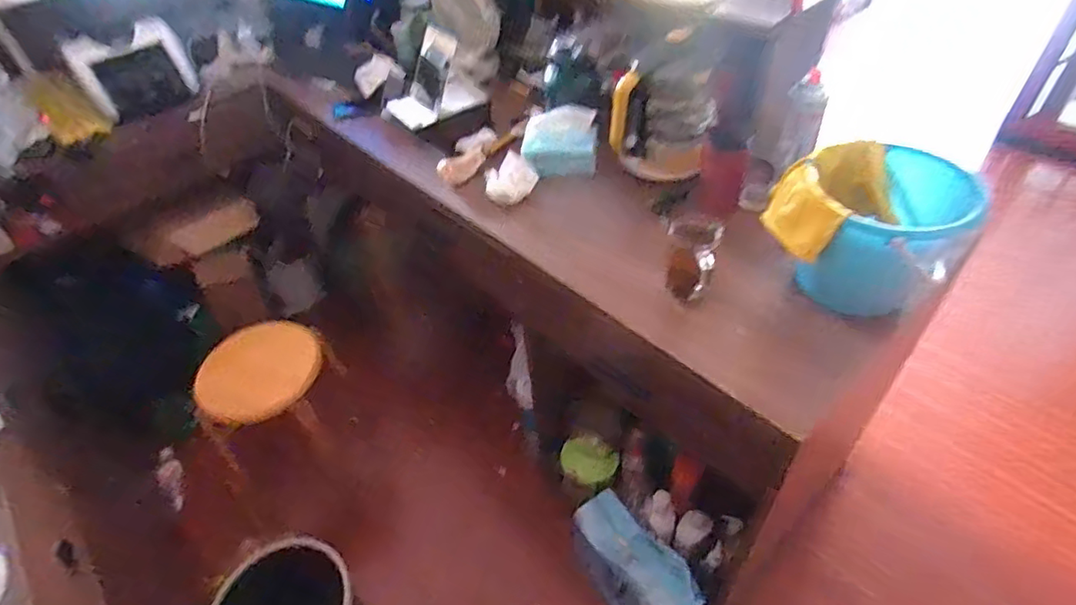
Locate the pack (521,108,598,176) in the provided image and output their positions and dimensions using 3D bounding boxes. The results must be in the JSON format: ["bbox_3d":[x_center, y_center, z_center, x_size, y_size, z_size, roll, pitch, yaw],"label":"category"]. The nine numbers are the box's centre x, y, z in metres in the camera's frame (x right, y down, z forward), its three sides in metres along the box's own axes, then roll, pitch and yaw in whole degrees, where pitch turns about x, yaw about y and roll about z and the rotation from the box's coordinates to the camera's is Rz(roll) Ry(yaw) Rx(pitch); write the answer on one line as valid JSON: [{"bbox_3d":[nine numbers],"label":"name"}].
[{"bbox_3d":[0.041,-0.314,1.131,0.148,0.090,0.111,1,46,6],"label":"pack"}]

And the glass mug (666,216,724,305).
[{"bbox_3d":[0.221,-0.060,0.848,0.083,0.116,0.101,14,50,19],"label":"glass mug"}]

